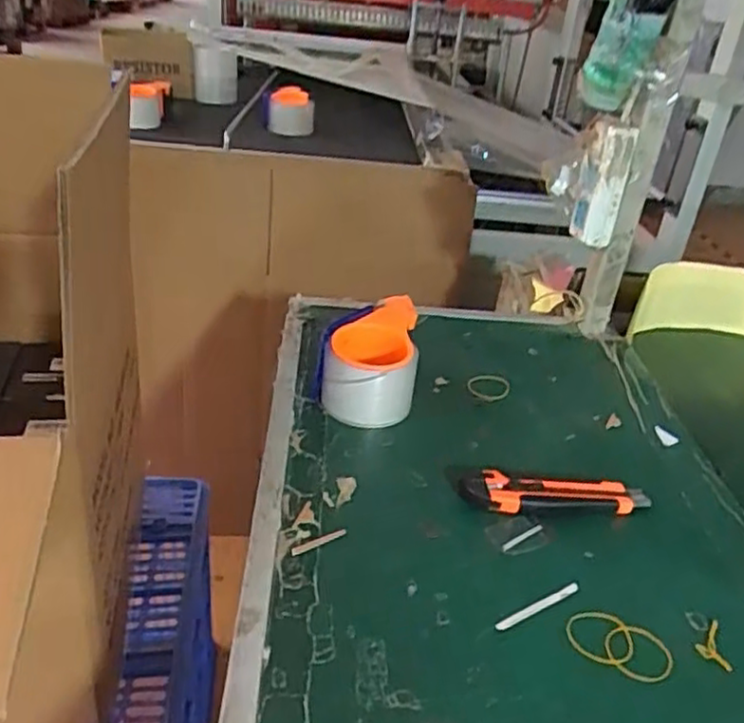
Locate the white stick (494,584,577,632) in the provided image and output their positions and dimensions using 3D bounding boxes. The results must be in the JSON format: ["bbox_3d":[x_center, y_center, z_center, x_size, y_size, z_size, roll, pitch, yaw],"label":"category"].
[{"bbox_3d":[0.116,0.172,0.486,0.076,0.004,0.007,-12,35,-30],"label":"white stick"}]

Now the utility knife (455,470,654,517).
[{"bbox_3d":[0.154,0.112,0.576,0.159,0.017,0.041,5,30,-5],"label":"utility knife"}]

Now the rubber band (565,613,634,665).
[{"bbox_3d":[0.155,0.185,0.470,0.044,0.004,0.039,25,34,28],"label":"rubber band"}]

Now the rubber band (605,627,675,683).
[{"bbox_3d":[0.178,0.194,0.461,0.042,0.004,0.039,1,35,-1],"label":"rubber band"}]

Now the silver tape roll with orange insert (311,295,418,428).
[{"bbox_3d":[-0.005,-0.006,0.696,0.097,0.071,0.144,7,30,0],"label":"silver tape roll with orange insert"}]

